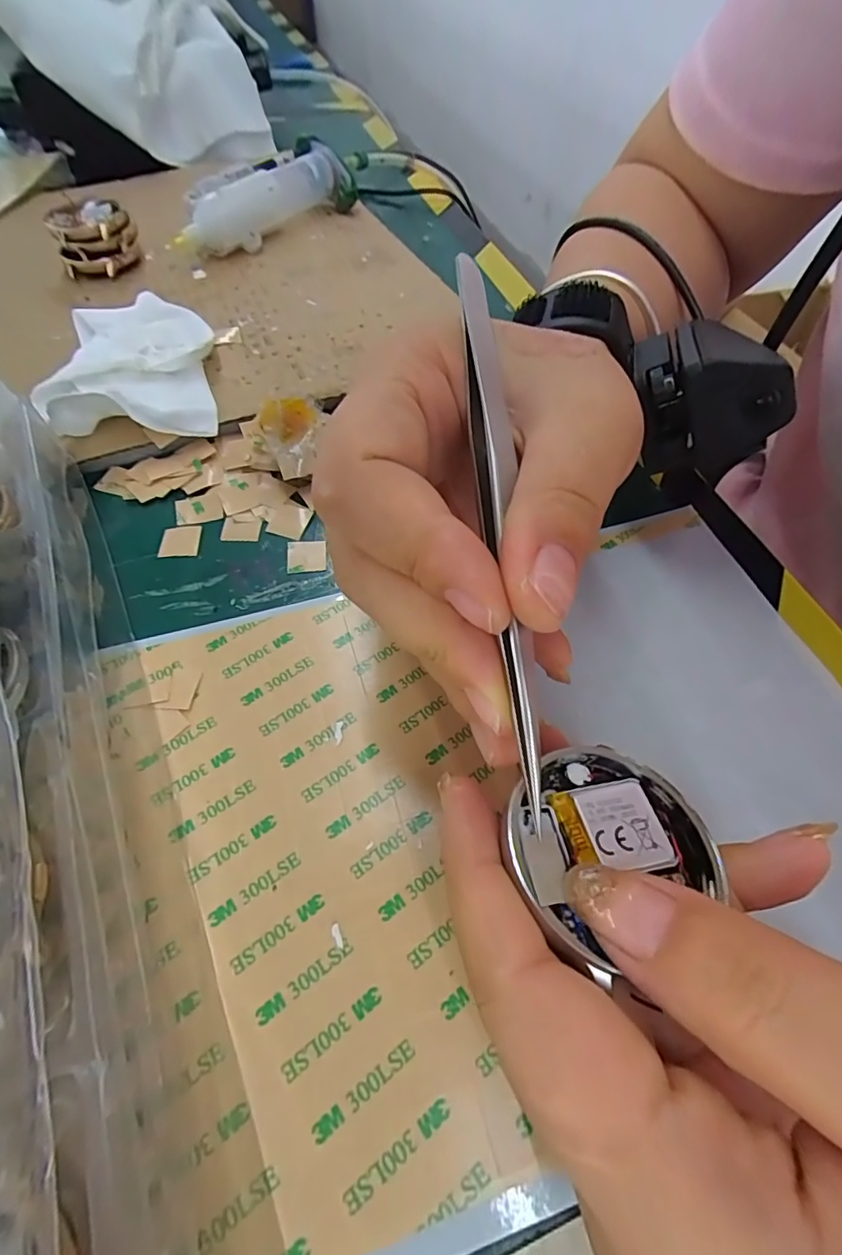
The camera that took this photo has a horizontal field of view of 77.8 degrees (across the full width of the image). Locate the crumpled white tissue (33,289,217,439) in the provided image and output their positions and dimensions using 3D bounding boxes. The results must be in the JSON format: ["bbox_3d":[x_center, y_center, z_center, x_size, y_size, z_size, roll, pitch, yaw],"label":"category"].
[{"bbox_3d":[-0.140,-0.126,0.250,0.075,0.022,0.102,-11,57,-6],"label":"crumpled white tissue"}]

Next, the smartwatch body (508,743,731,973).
[{"bbox_3d":[0.037,0.044,0.110,0.044,0.010,0.037,-14,50,-24],"label":"smartwatch body"}]

